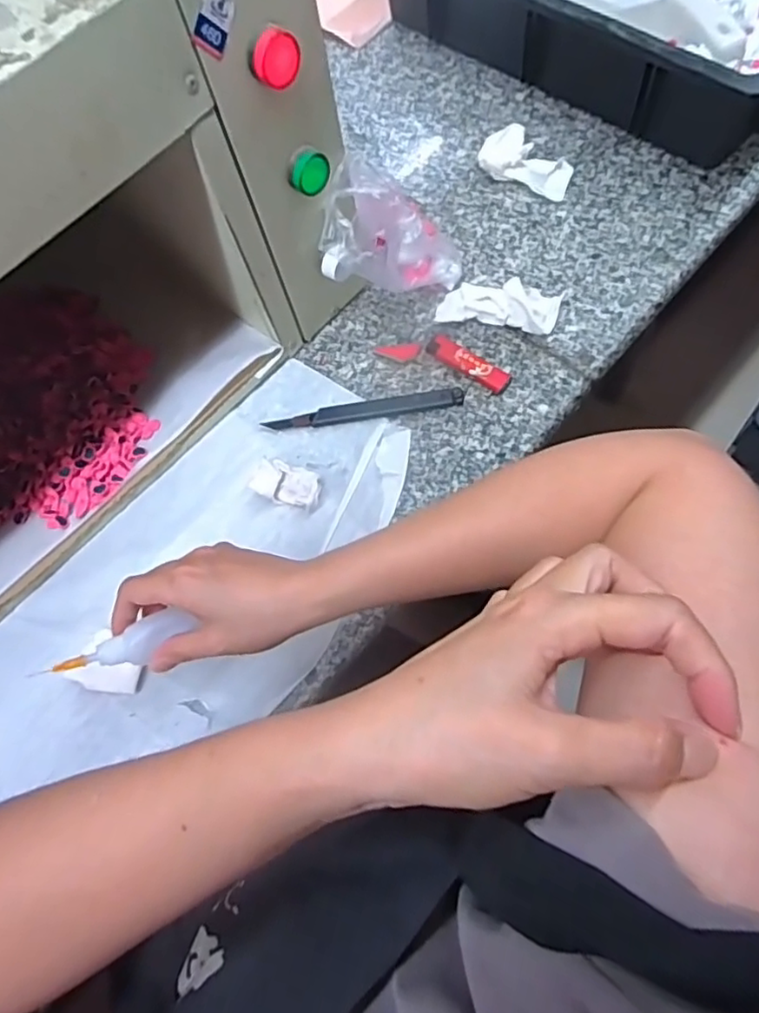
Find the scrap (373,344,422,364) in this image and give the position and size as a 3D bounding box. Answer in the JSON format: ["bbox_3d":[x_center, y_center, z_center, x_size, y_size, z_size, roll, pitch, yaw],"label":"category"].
[{"bbox_3d":[0.015,-0.130,0.521,0.038,0.004,0.021,7,60,12],"label":"scrap"}]

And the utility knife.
[{"bbox_3d":[-0.013,-0.081,0.497,0.159,0.011,0.019,-8,67,4],"label":"utility knife"}]

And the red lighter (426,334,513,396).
[{"bbox_3d":[0.072,-0.117,0.503,0.075,0.015,0.022,36,76,19],"label":"red lighter"}]

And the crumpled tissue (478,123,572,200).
[{"bbox_3d":[0.139,-0.322,0.583,0.087,0.023,0.049,23,73,16],"label":"crumpled tissue"}]

